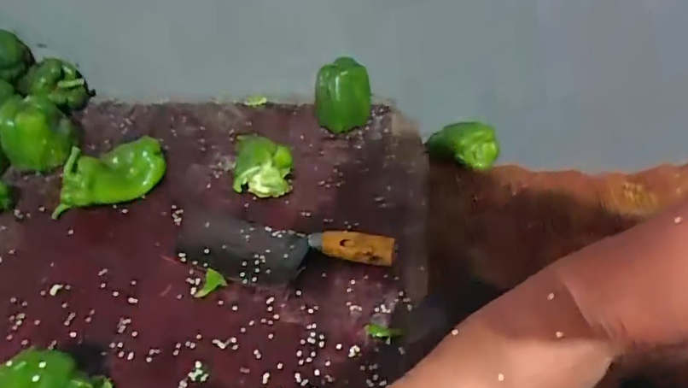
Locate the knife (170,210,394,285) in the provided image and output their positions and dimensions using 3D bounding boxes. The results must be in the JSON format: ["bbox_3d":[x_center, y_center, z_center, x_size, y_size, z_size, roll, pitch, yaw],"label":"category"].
[{"bbox_3d":[-0.081,0.062,0.602,0.259,0.032,0.083,10,43,16],"label":"knife"}]

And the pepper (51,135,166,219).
[{"bbox_3d":[-0.301,-0.020,0.692,0.150,0.067,0.059,-29,47,-26],"label":"pepper"}]

